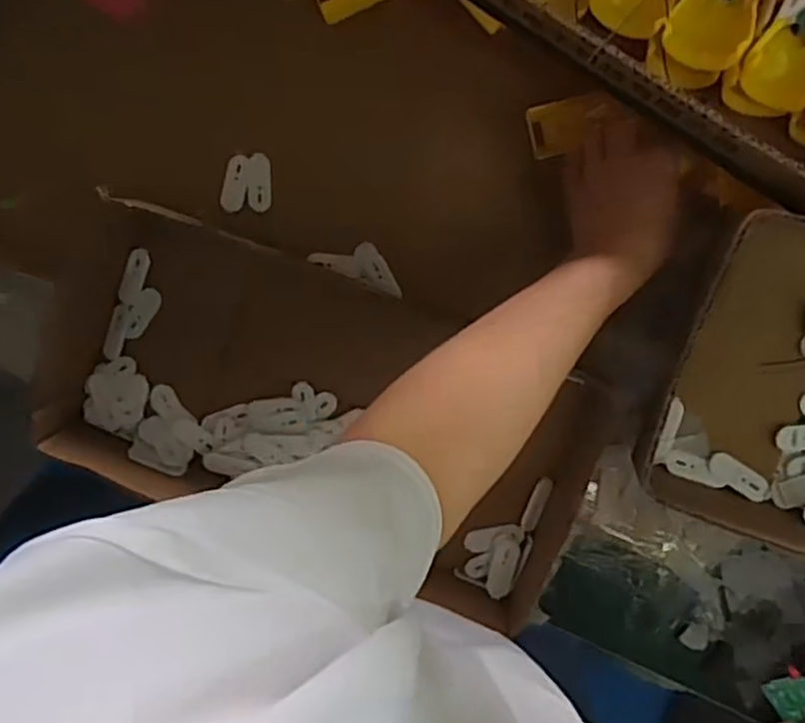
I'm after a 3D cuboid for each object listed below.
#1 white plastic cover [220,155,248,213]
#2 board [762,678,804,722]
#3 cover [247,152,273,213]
[{"bbox_3d":[-0.144,-0.154,0.630,0.021,0.009,0.050,10,90,2],"label":"white plastic cover"},{"bbox_3d":[0.183,0.156,0.335,0.026,0.004,0.020,-31,83,32],"label":"board"},{"bbox_3d":[-0.124,-0.155,0.630,0.019,0.007,0.050,0,89,2],"label":"cover"}]

